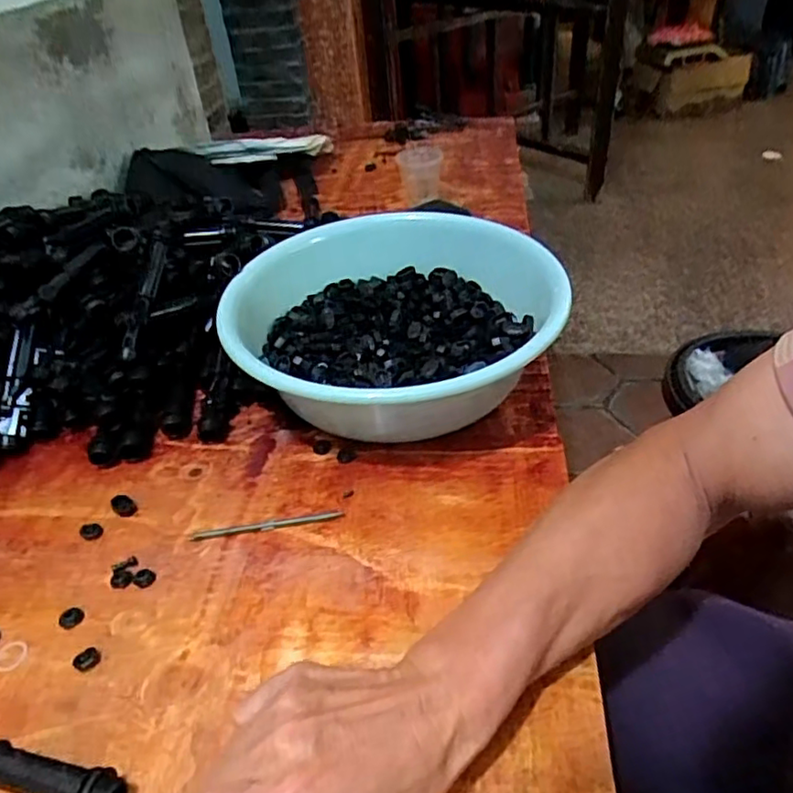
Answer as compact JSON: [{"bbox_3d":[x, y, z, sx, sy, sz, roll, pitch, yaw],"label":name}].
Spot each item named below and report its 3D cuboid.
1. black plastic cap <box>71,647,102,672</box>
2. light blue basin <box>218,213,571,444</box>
[{"bbox_3d":[-0.199,0.168,0.395,0.015,0.004,0.015,-3,39,3],"label":"black plastic cap"},{"bbox_3d":[-0.004,-0.059,0.581,0.280,0.114,0.285,-3,39,3],"label":"light blue basin"}]

